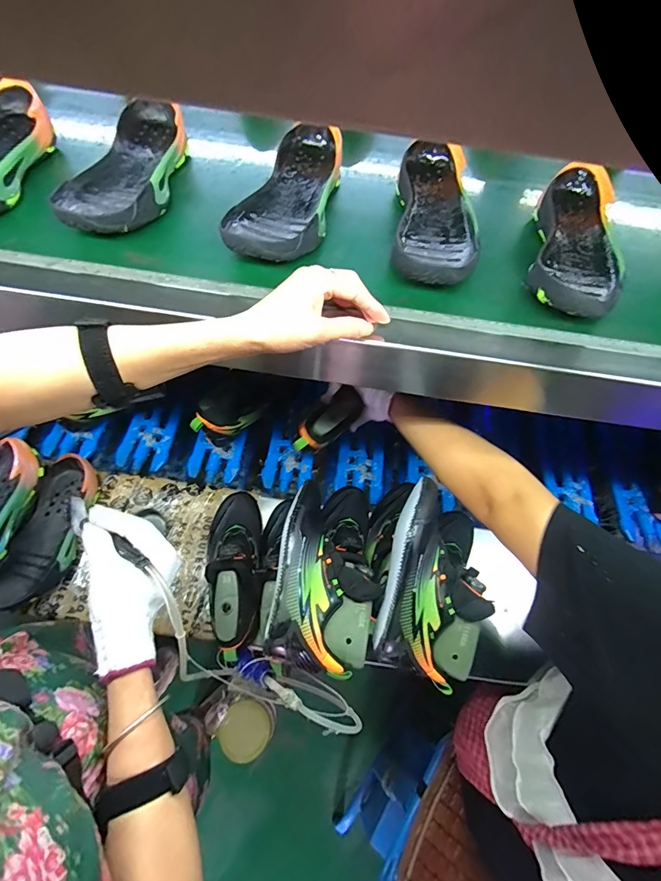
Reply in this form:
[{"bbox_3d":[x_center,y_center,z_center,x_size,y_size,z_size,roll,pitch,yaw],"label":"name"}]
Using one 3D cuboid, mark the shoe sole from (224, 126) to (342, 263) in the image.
[{"bbox_3d":[-0.045,-0.287,0.475,0.102,0.049,0.242,19,64,6],"label":"shoe sole"}]

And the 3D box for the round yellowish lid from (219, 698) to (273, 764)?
[{"bbox_3d":[-0.123,0.418,0.580,0.075,0.014,0.069,-39,72,-20],"label":"round yellowish lid"}]

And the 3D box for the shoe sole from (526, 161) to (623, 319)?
[{"bbox_3d":[0.288,-0.227,0.473,0.100,0.053,0.246,16,64,5],"label":"shoe sole"}]

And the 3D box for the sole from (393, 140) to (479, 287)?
[{"bbox_3d":[0.123,-0.260,0.476,0.088,0.048,0.233,7,63,0],"label":"sole"}]

